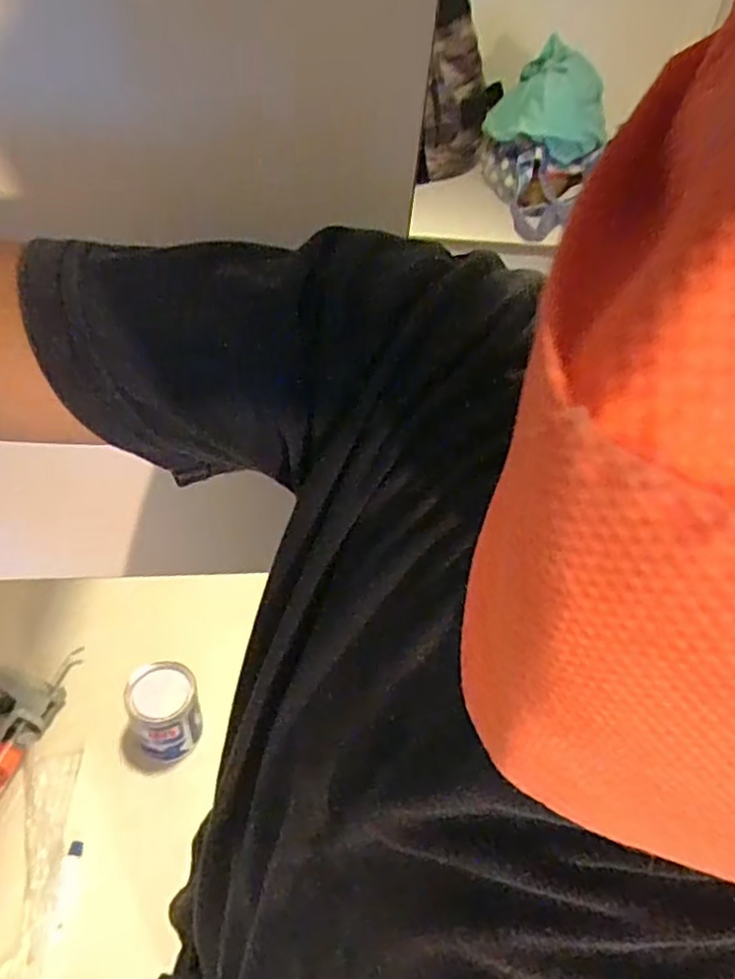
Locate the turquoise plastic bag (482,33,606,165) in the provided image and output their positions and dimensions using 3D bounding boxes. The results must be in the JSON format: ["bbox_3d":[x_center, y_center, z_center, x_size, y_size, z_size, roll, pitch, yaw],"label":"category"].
[{"bbox_3d":[0.328,-0.709,1.195,0.195,0.136,0.224,9,43,3],"label":"turquoise plastic bag"}]

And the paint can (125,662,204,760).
[{"bbox_3d":[-0.304,0.337,0.991,0.097,0.116,0.098,3,43,-3],"label":"paint can"}]

